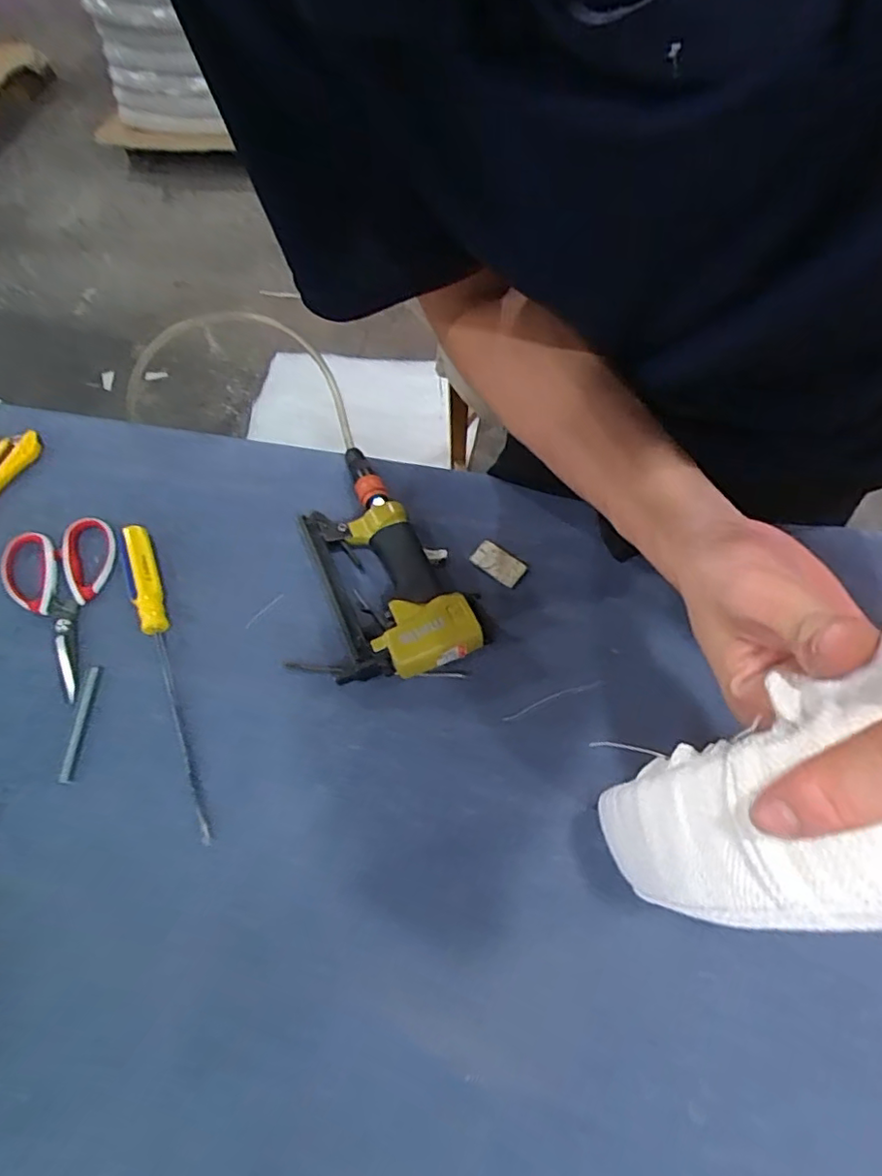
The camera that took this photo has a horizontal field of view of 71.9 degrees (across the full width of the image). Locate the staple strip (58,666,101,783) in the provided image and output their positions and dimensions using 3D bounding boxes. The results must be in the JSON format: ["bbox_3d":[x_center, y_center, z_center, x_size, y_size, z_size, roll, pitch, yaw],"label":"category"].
[{"bbox_3d":[-0.319,0.118,0.539,0.011,0.005,0.105,0,61,-2],"label":"staple strip"}]

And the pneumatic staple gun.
[{"bbox_3d":[-0.056,-0.040,0.587,0.138,0.044,0.263,-14,62,-10],"label":"pneumatic staple gun"}]

